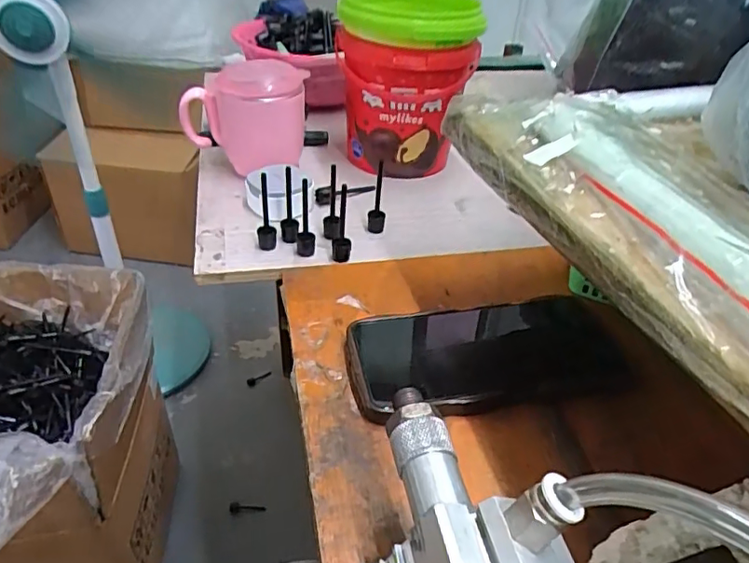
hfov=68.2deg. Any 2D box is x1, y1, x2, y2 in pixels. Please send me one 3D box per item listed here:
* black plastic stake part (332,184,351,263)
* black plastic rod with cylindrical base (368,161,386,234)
[{"bbox_3d":[-0.024,-0.047,0.424,0.014,0.067,0.019,3,37,-2],"label":"black plastic stake part"},{"bbox_3d":[0.003,-0.069,0.461,0.014,0.073,0.015,3,37,-2],"label":"black plastic rod with cylindrical base"}]

